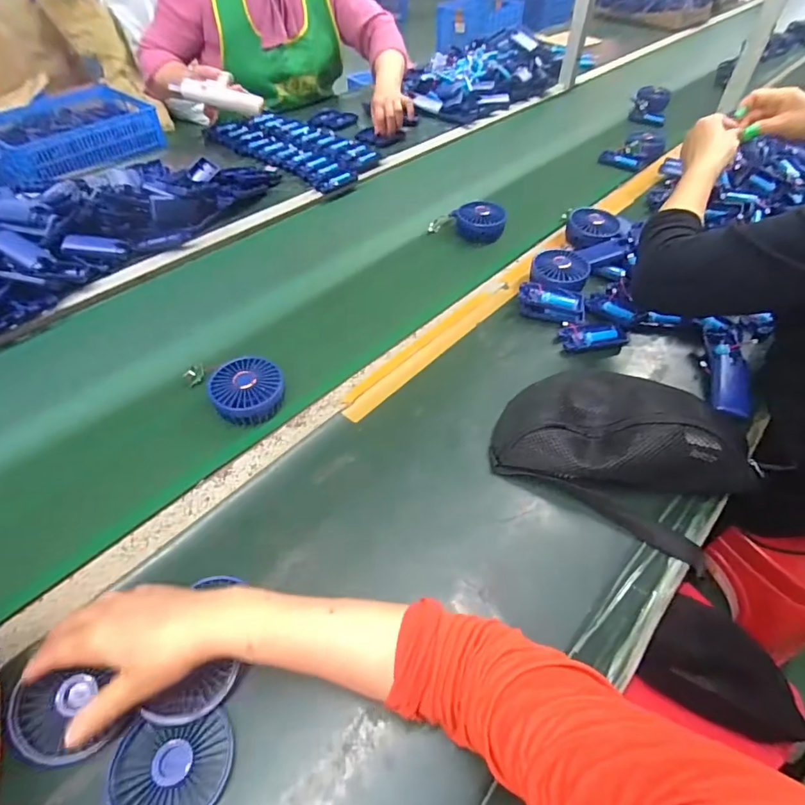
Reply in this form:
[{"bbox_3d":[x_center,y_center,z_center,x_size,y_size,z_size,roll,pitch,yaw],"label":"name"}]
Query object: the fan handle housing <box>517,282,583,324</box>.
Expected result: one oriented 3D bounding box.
[{"bbox_3d":[0.223,-0.146,0.712,0.099,0.031,0.046,16,52,13],"label":"fan handle housing"}]

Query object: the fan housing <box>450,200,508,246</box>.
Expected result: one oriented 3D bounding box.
[{"bbox_3d":[0.138,-0.321,0.839,0.102,0.043,0.075,10,53,6],"label":"fan housing"}]

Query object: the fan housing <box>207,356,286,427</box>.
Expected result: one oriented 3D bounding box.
[{"bbox_3d":[-0.196,-0.018,0.596,0.085,0.027,0.090,2,55,-3],"label":"fan housing"}]

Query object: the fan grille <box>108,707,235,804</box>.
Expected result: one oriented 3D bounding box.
[{"bbox_3d":[-0.179,0.288,0.367,0.086,0.014,0.073,-5,50,-5],"label":"fan grille"}]

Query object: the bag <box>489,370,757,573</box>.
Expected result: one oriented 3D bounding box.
[{"bbox_3d":[0.249,0.049,0.537,0.266,0.083,0.162,26,56,17],"label":"bag"}]

